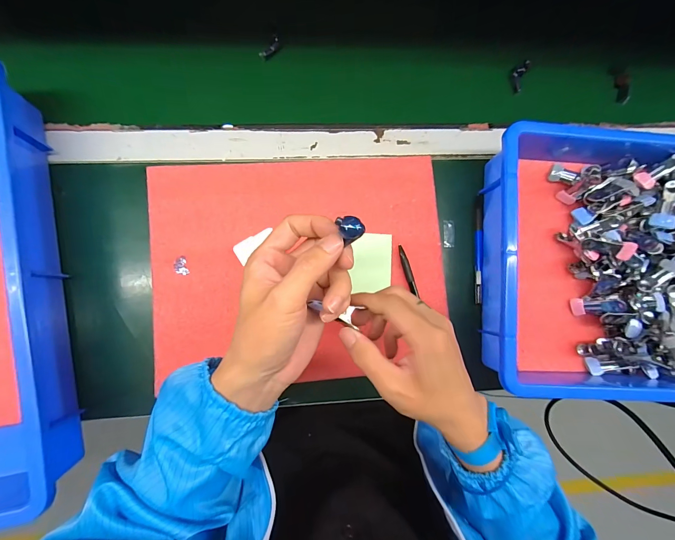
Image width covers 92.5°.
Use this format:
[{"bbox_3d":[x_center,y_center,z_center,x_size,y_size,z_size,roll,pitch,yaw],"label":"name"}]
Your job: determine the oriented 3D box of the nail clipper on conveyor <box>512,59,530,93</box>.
[{"bbox_3d":[0.247,-0.263,0.438,0.015,0.013,0.044,16,98,-3],"label":"nail clipper on conveyor"}]

